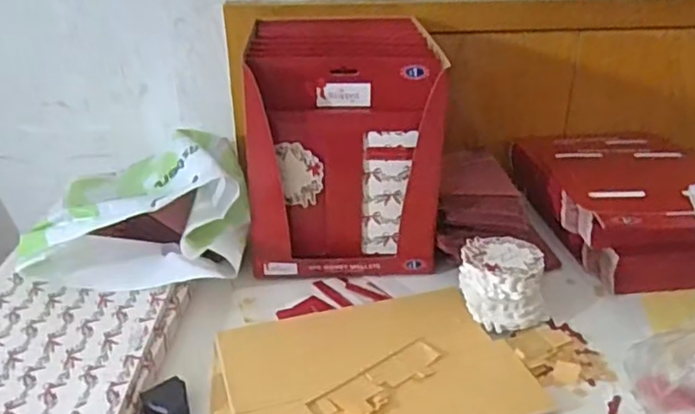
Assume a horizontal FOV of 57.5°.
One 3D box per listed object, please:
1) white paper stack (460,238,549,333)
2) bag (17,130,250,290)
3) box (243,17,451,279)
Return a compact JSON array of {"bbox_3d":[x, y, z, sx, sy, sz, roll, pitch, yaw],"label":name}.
[{"bbox_3d":[0.156,0.079,0.635,0.088,0.069,0.071,6,27,14],"label":"white paper stack"},{"bbox_3d":[-0.231,-0.009,0.736,0.225,0.097,0.237,-2,27,-3],"label":"bag"},{"bbox_3d":[-0.004,-0.061,0.703,0.201,0.243,0.128,-1,26,1],"label":"box"}]

